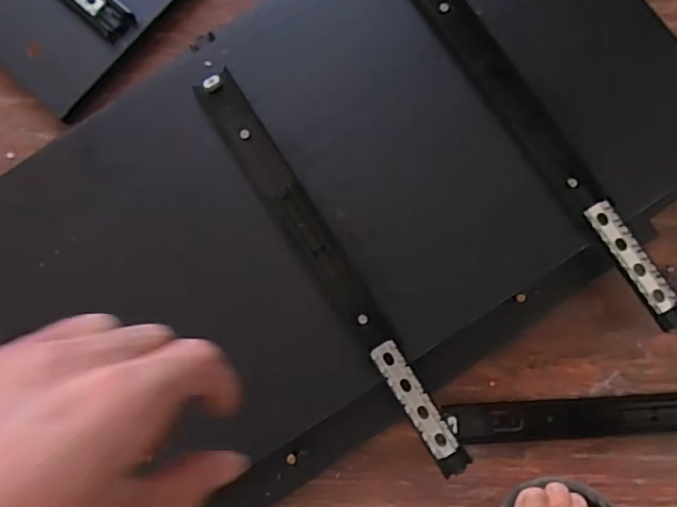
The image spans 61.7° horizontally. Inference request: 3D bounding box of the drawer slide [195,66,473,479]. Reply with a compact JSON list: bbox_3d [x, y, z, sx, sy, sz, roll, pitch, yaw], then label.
[{"bbox_3d":[-0.009,0.009,0.480,0.032,0.012,0.387,-33,82,-1],"label":"drawer slide"}]

